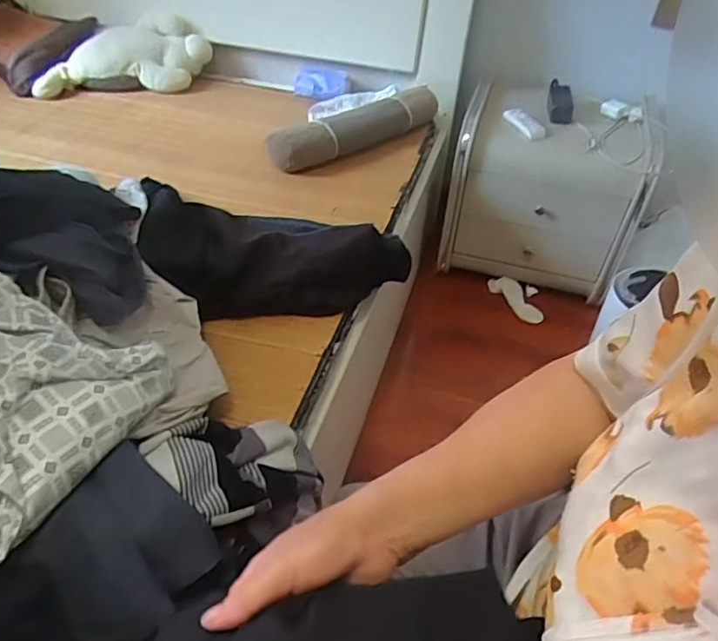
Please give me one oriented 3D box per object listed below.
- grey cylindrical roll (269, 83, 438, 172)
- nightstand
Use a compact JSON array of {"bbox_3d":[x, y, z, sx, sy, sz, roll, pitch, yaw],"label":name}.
[{"bbox_3d":[0.011,-0.491,1.421,0.524,0.097,0.108,-32,54,-33],"label":"grey cylindrical roll"},{"bbox_3d":[0.523,-0.376,1.613,0.480,0.441,0.342,14,44,11],"label":"nightstand"}]

